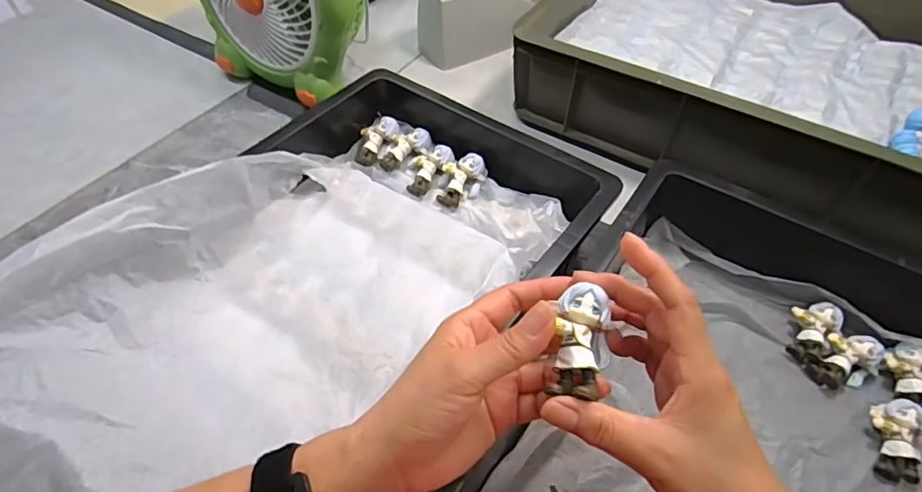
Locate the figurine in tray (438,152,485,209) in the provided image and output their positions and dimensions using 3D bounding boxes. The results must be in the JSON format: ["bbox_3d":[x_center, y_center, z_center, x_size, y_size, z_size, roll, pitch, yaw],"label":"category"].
[{"bbox_3d":[0.000,-0.067,0.528,0.040,0.018,0.058,19,84,17],"label":"figurine in tray"}]

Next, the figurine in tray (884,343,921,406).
[{"bbox_3d":[0.374,0.107,0.432,0.030,0.021,0.053,8,66,6],"label":"figurine in tray"}]

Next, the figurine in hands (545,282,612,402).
[{"bbox_3d":[0.064,0.049,0.266,0.028,0.021,0.057,9,73,7],"label":"figurine in hands"}]

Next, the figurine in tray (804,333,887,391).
[{"bbox_3d":[0.330,0.099,0.443,0.057,0.024,0.039,-29,57,-21],"label":"figurine in tray"}]

